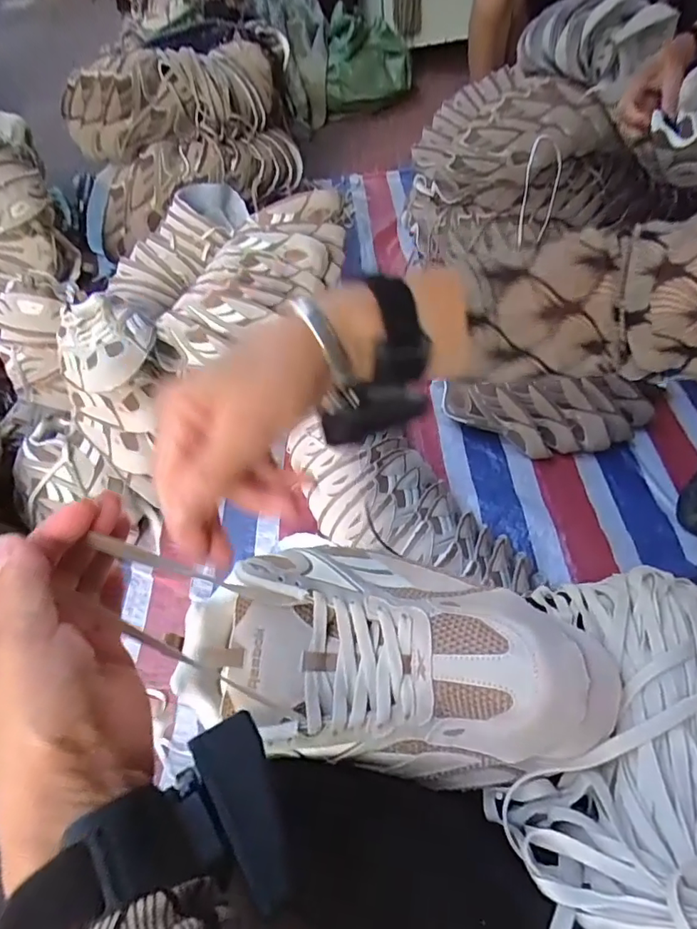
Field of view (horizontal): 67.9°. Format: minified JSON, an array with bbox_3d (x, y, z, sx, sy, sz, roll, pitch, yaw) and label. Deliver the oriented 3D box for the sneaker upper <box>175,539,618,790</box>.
[{"bbox_3d":[0.028,0.119,0.328,0.247,0.089,0.132,6,53,11],"label":"sneaker upper"}]

